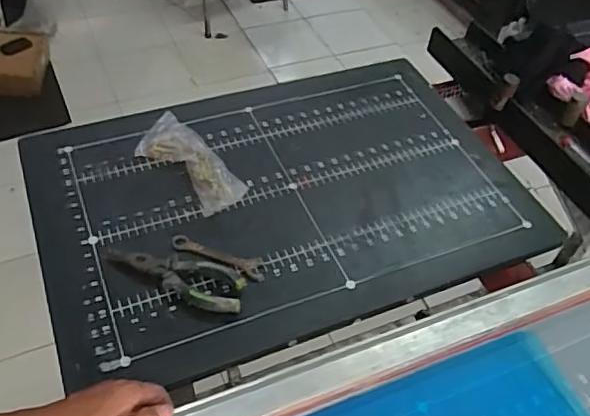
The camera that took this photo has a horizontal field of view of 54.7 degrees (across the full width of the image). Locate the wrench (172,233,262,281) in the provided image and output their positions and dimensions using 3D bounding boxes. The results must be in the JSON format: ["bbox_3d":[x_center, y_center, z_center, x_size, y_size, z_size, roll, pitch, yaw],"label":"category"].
[{"bbox_3d":[-0.087,0.054,0.640,0.114,0.009,0.024,20,50,10],"label":"wrench"}]

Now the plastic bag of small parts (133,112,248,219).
[{"bbox_3d":[-0.134,-0.060,0.725,0.074,0.025,0.175,-33,60,-30],"label":"plastic bag of small parts"}]

